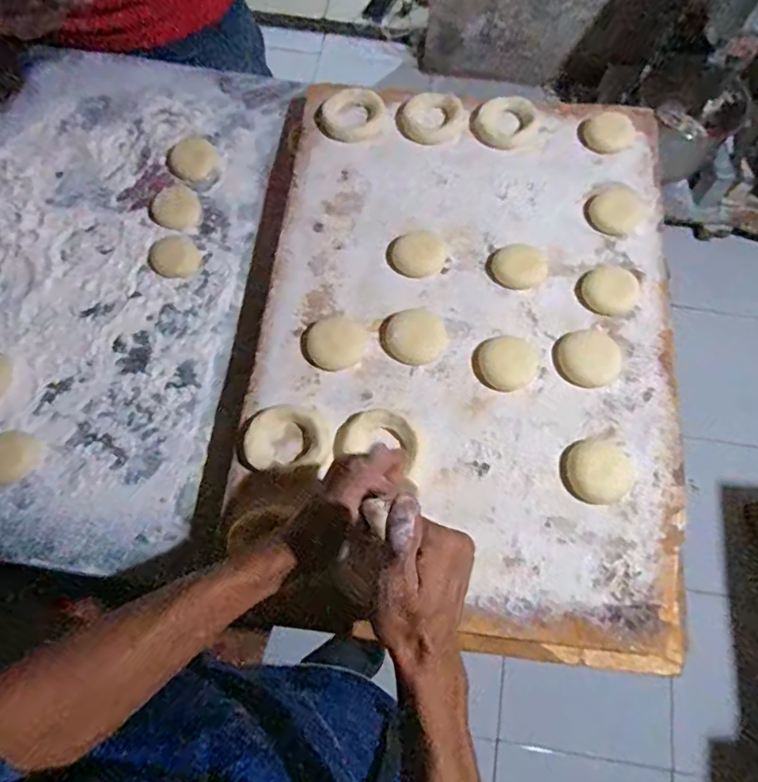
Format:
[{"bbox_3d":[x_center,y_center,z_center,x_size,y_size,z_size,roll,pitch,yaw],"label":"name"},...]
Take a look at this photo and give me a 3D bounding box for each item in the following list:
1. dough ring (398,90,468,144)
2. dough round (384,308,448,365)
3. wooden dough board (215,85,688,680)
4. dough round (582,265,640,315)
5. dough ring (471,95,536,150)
[{"bbox_3d":[0.066,-0.321,0.649,0.070,0.014,0.084,34,74,11],"label":"dough ring"},{"bbox_3d":[0.038,-0.056,0.551,0.058,0.010,0.058,0,71,0],"label":"dough round"},{"bbox_3d":[0.085,-0.070,0.564,0.418,0.028,0.598,6,71,2],"label":"wooden dough board"},{"bbox_3d":[0.241,-0.105,0.576,0.051,0.010,0.053,0,71,0],"label":"dough round"},{"bbox_3d":[0.146,-0.320,0.653,0.064,0.012,0.073,37,75,12],"label":"dough ring"}]

